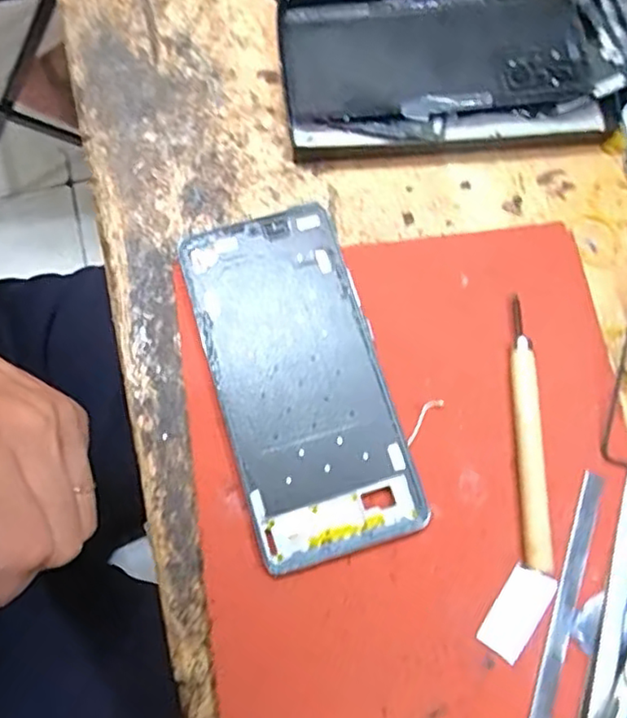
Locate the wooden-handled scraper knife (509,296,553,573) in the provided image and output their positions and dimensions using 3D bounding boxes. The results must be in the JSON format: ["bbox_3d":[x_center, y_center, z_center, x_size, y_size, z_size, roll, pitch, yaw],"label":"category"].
[{"bbox_3d":[0.098,0.033,0.290,0.012,0.007,0.120,-1,76,0],"label":"wooden-handled scraper knife"}]

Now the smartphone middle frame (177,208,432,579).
[{"bbox_3d":[-0.008,0.010,0.293,0.079,0.012,0.159,-17,76,-4],"label":"smartphone middle frame"}]

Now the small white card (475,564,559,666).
[{"bbox_3d":[0.087,0.108,0.272,0.020,0.004,0.038,32,78,8],"label":"small white card"}]

